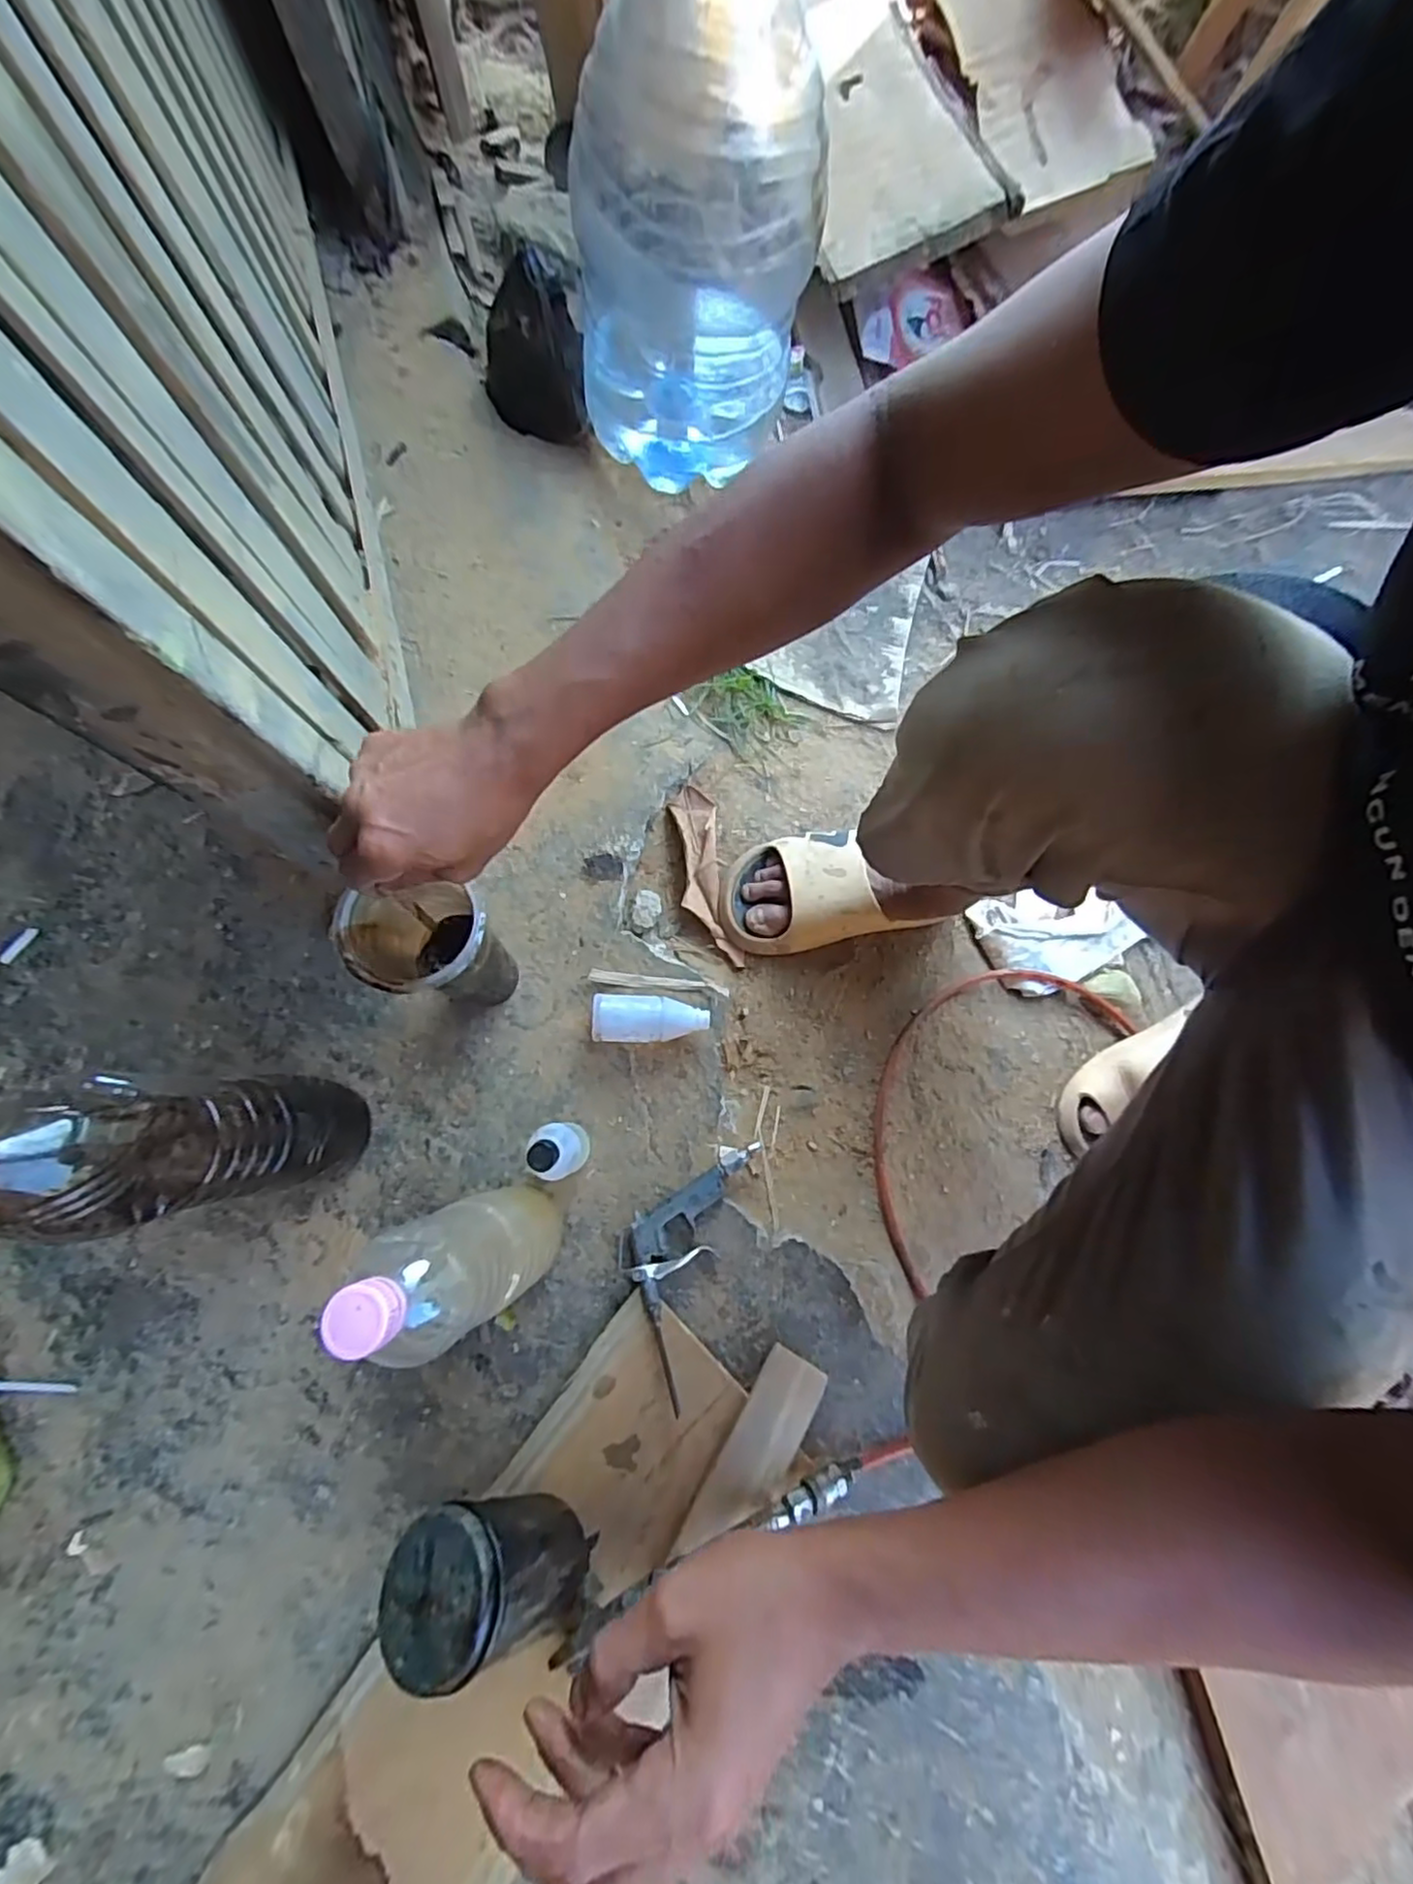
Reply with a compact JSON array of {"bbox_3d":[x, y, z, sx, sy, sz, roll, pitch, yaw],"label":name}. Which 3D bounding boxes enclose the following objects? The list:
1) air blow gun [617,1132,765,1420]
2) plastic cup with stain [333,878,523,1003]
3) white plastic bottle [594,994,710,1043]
[{"bbox_3d":[-0.026,0.250,0.555,0.081,0.018,0.196,22,75,4],"label":"air blow gun"},{"bbox_3d":[-0.204,0.012,0.538,0.100,0.178,0.086,18,75,3],"label":"plastic cup with stain"},{"bbox_3d":[-0.048,0.068,0.596,0.099,0.035,0.040,1,75,-2],"label":"white plastic bottle"}]

